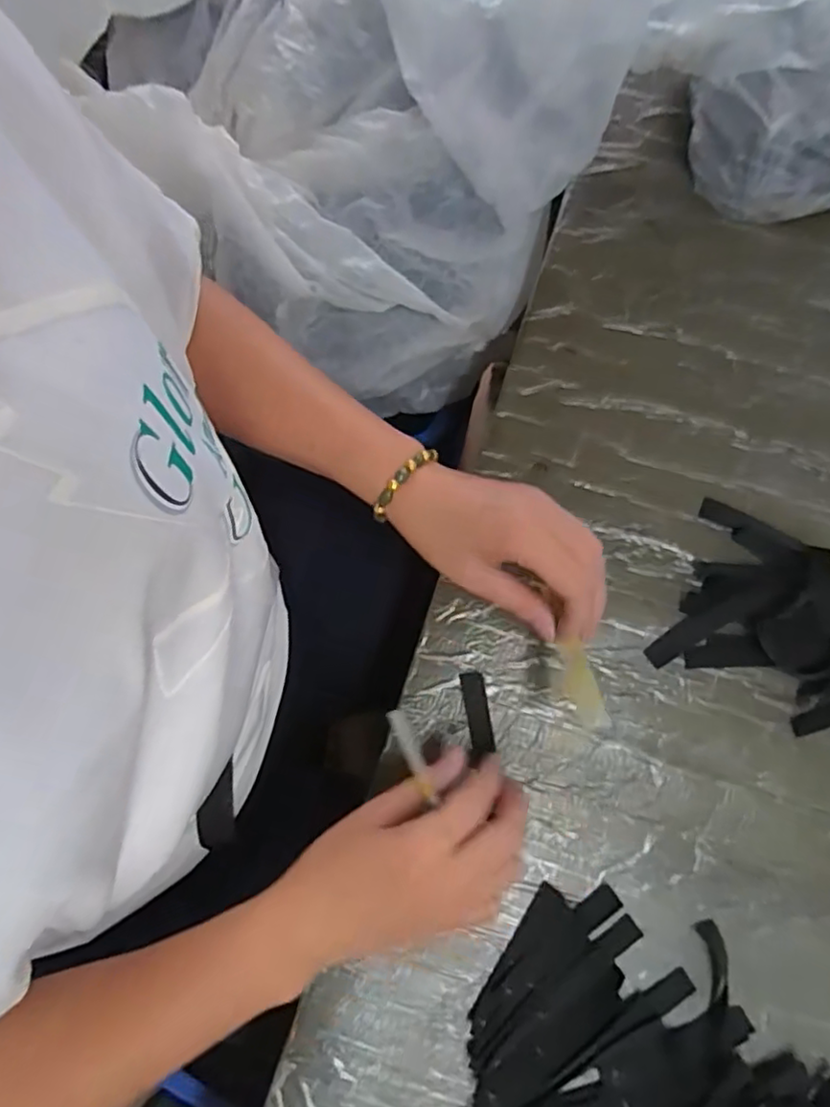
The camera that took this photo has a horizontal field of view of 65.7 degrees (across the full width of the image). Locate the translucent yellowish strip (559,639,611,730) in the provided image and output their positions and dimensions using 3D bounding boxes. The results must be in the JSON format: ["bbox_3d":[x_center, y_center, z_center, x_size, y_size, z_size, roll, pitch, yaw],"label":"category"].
[{"bbox_3d":[0.095,0.076,0.364,0.017,0.004,0.049,-21,83,11],"label":"translucent yellowish strip"}]

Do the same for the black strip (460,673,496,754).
[{"bbox_3d":[0.040,0.101,0.411,0.014,0.004,0.049,-10,77,-2],"label":"black strip"}]

